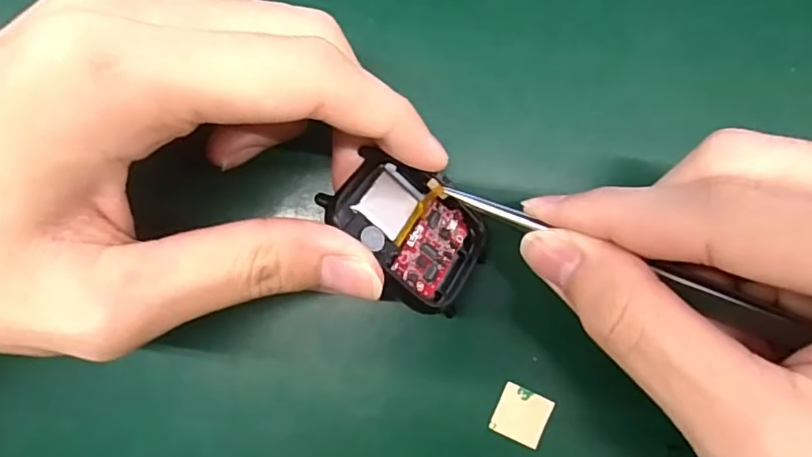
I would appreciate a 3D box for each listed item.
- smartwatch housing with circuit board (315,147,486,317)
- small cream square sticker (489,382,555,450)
[{"bbox_3d":[0.001,0.001,0.157,0.045,0.009,0.040,46,54,-7],"label":"smartwatch housing with circuit board"},{"bbox_3d":[0.035,0.057,0.164,0.015,0.004,0.015,23,85,5],"label":"small cream square sticker"}]

